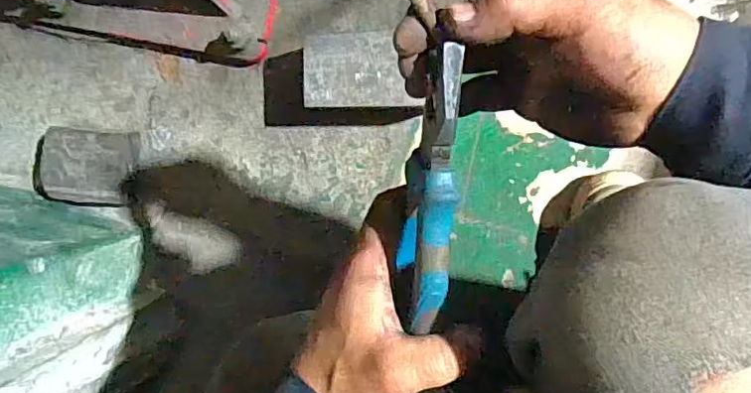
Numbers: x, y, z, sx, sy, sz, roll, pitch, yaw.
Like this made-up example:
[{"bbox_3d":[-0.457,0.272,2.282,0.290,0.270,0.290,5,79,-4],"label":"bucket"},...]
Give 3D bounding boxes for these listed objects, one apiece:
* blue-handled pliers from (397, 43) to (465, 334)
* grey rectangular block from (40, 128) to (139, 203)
[{"bbox_3d":[0.030,-0.006,0.304,0.026,0.047,0.143,5,111,5],"label":"blue-handled pliers"},{"bbox_3d":[-0.363,-0.036,0.724,0.116,0.031,0.093,5,95,6],"label":"grey rectangular block"}]

